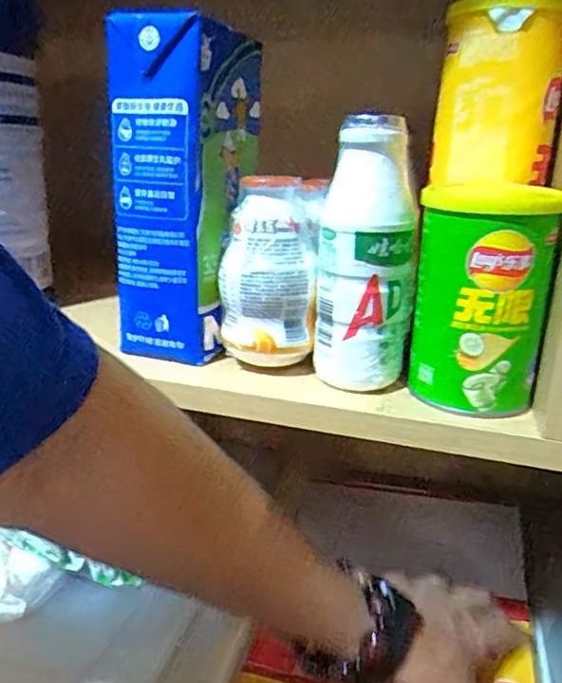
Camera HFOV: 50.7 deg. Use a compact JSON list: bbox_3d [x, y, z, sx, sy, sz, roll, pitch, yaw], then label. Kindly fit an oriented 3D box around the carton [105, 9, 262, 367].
[{"bbox_3d":[-0.056,-0.091,0.365,0.071,0.183,0.086,6,19,11],"label":"carton"}]

